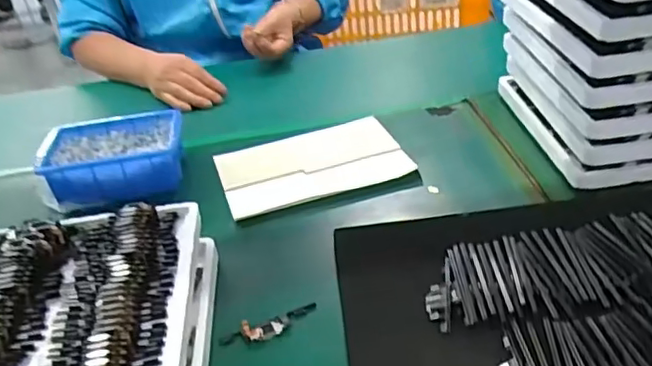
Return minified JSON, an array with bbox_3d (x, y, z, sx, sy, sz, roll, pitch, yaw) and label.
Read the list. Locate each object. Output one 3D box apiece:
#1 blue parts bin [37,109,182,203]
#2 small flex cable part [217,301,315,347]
[{"bbox_3d":[-0.226,-0.030,0.649,0.142,0.047,0.114,-12,34,-9],"label":"blue parts bin"},{"bbox_3d":[-0.041,0.107,0.455,0.078,0.013,0.021,-19,35,-18],"label":"small flex cable part"}]

